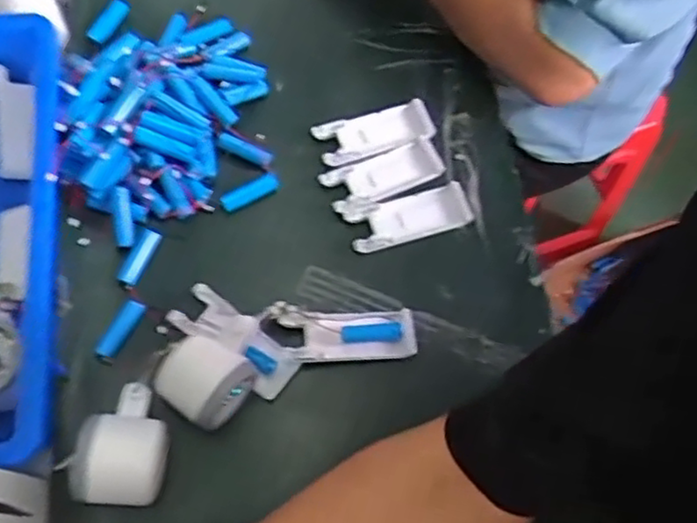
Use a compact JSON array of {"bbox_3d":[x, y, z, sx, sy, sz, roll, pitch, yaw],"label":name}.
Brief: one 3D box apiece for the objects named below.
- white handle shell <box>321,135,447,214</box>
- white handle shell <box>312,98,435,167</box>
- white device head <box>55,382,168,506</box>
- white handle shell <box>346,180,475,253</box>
[{"bbox_3d":[0.031,-0.077,0.594,0.106,0.010,0.041,-22,72,-13],"label":"white handle shell"},{"bbox_3d":[0.024,-0.115,0.606,0.104,0.012,0.041,-15,70,-11],"label":"white handle shell"},{"bbox_3d":[-0.162,0.128,0.478,0.066,0.031,0.081,5,68,-3],"label":"white device head"},{"bbox_3d":[0.052,-0.038,0.582,0.105,0.012,0.041,-16,70,-11],"label":"white handle shell"}]

